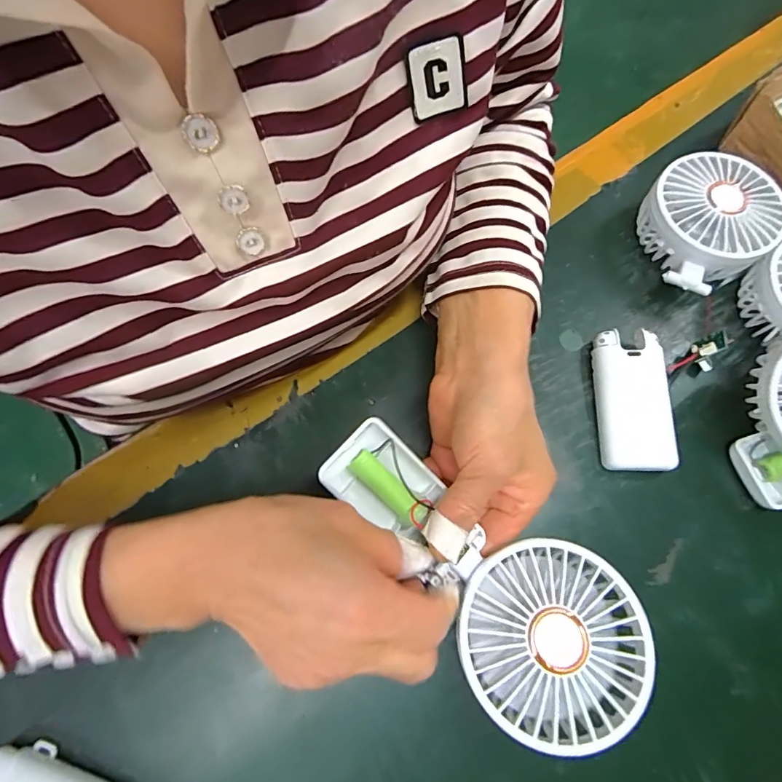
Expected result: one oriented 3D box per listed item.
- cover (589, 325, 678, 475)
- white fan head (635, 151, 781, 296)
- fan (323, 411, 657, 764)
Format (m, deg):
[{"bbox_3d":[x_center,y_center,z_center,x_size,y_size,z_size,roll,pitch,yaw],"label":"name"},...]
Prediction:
[{"bbox_3d":[0.157,0.006,0.293,0.042,0.022,0.089,3,70,0],"label":"cover"},{"bbox_3d":[0.219,-0.117,0.320,0.095,0.048,0.083,-31,74,-12],"label":"white fan head"},{"bbox_3d":[0.042,0.087,0.227,0.176,0.027,0.080,42,75,18],"label":"fan"}]

